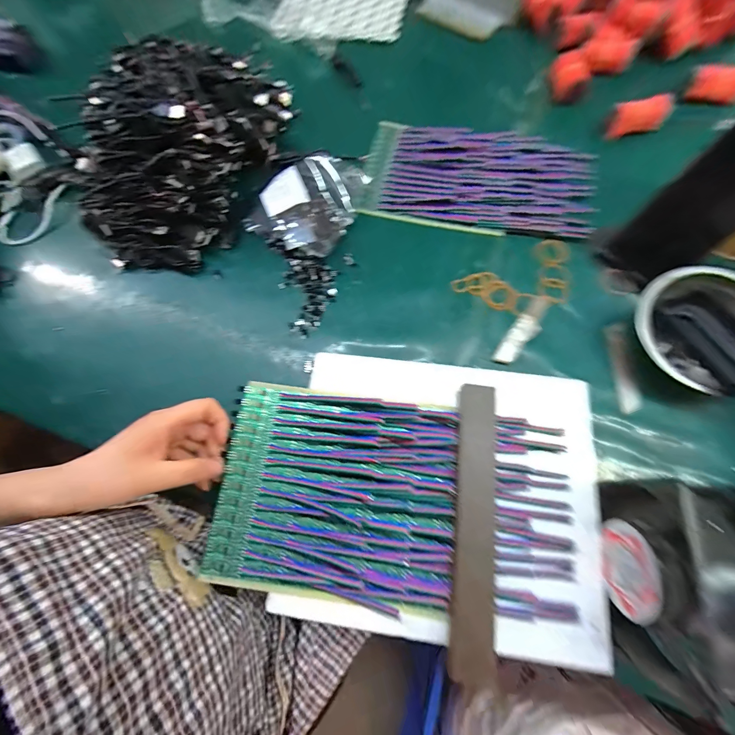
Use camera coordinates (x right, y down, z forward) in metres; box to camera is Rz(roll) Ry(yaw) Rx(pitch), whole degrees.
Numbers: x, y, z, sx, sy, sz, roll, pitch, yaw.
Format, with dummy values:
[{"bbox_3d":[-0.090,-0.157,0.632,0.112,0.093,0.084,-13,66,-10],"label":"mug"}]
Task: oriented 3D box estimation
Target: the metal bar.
[{"bbox_3d":[0.087,0.118,0.268,0.034,0.011,0.209,12,69,-10],"label":"metal bar"}]

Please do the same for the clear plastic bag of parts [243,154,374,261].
[{"bbox_3d":[-0.067,-0.209,0.418,0.117,0.049,0.146,33,77,12],"label":"clear plastic bag of parts"}]

